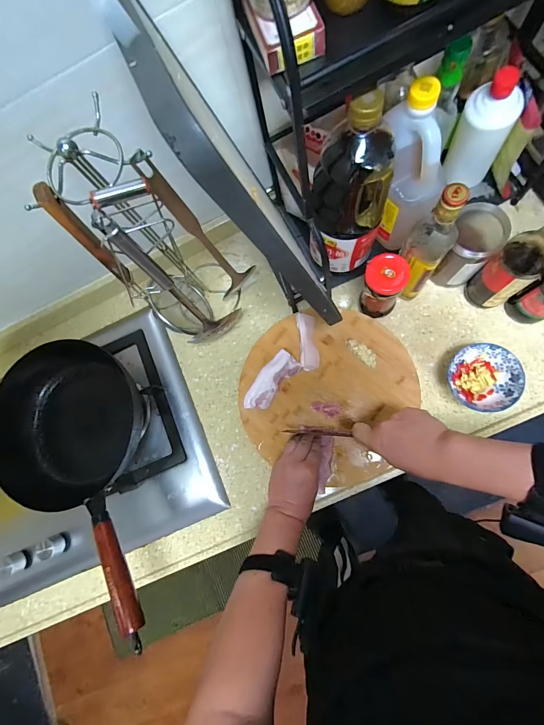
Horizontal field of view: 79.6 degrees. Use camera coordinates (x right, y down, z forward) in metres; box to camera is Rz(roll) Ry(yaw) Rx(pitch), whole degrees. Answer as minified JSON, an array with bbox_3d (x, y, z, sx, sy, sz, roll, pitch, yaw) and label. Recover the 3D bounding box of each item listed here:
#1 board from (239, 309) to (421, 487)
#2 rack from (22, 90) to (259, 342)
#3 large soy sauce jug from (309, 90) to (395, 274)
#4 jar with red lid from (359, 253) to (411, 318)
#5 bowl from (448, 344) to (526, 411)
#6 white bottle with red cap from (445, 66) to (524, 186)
[{"bbox_3d":[0.096,0.044,0.602,0.299,0.022,0.307,-1,84,8],"label":"board"},{"bbox_3d":[-0.156,-0.137,0.488,0.173,0.389,0.138,30,86,13],"label":"rack"},{"bbox_3d":[0.108,-0.223,0.463,0.103,0.258,0.090,18,83,12],"label":"large soy sauce jug"},{"bbox_3d":[0.187,-0.125,0.556,0.068,0.147,0.057,14,83,12],"label":"jar with red lid"},{"bbox_3d":[0.351,0.024,0.549,0.097,0.060,0.106,-2,80,9],"label":"bowl"},{"bbox_3d":[0.331,-0.361,0.516,0.068,0.169,0.059,-2,80,9],"label":"white bottle with red cap"}]

